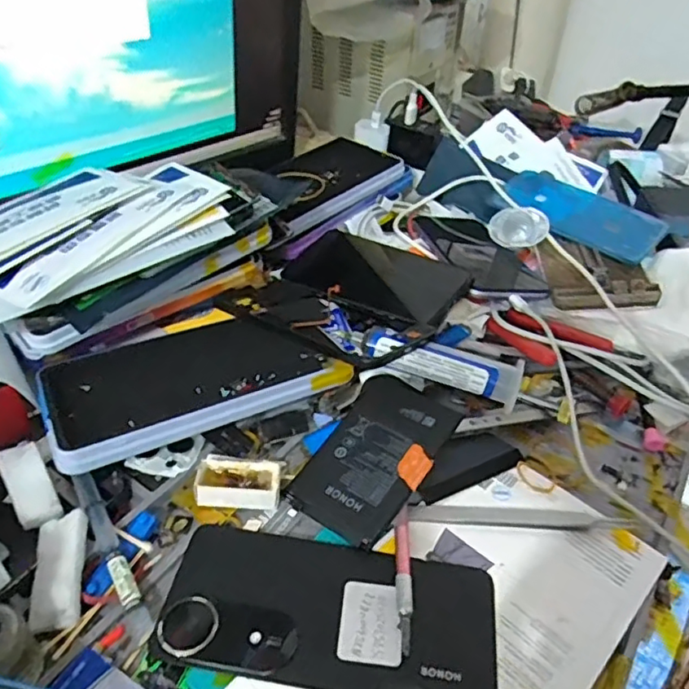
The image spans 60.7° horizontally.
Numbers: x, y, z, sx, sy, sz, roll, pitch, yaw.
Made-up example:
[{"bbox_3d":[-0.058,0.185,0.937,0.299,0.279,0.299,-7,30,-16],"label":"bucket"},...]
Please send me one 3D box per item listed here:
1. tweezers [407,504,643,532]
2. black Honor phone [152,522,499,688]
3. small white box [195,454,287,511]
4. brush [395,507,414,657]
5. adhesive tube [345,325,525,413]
[{"bbox_3d":[0.101,0.100,0.338,0.127,0.007,0.011,5,39,2],"label":"tweezers"},{"bbox_3d":[-0.007,0.133,0.297,0.161,0.009,0.078,8,40,7],"label":"black Honor phone"},{"bbox_3d":[-0.061,0.079,0.348,0.047,0.017,0.033,3,39,0],"label":"small white box"},{"bbox_3d":[0.031,0.120,0.308,0.008,0.006,0.079,3,39,1],"label":"brush"},{"bbox_3d":[0.060,0.010,0.401,0.119,0.024,0.023,14,41,13],"label":"adhesive tube"}]

